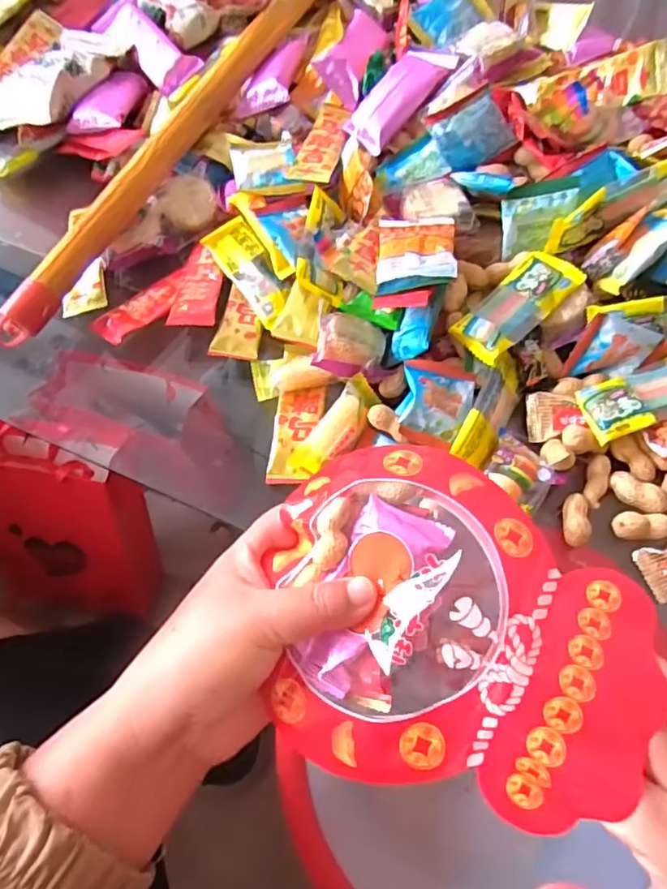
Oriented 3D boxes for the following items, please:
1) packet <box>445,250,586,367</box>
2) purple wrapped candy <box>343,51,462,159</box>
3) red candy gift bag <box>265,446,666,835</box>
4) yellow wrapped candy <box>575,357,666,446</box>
[{"bbox_3d":[0.117,-0.088,0.374,0.092,0.021,0.037,-41,71,-14],"label":"packet"},{"bbox_3d":[0.049,-0.259,0.431,0.035,0.018,0.091,44,91,18],"label":"purple wrapped candy"},{"bbox_3d":[0.054,0.078,0.268,0.166,0.039,0.147,12,68,7],"label":"red candy gift bag"},{"bbox_3d":[0.197,-0.034,0.356,0.091,0.019,0.036,-20,68,-6],"label":"yellow wrapped candy"}]

